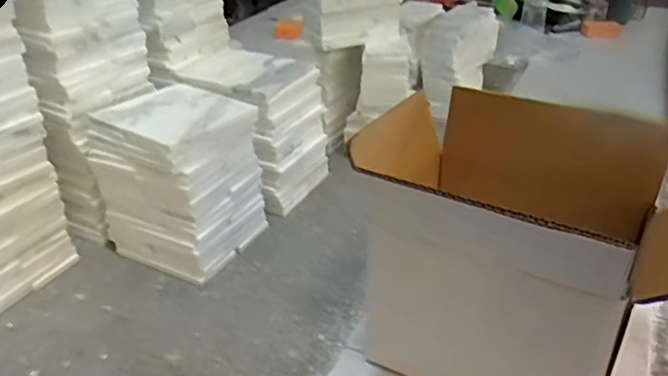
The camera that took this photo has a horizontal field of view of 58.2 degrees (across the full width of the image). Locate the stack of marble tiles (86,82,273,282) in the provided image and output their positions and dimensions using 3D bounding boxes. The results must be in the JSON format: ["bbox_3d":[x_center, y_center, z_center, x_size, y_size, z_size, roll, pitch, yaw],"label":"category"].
[{"bbox_3d":[-0.214,-0.020,0.839,0.174,0.197,0.174,13,34,21],"label":"stack of marble tiles"}]

